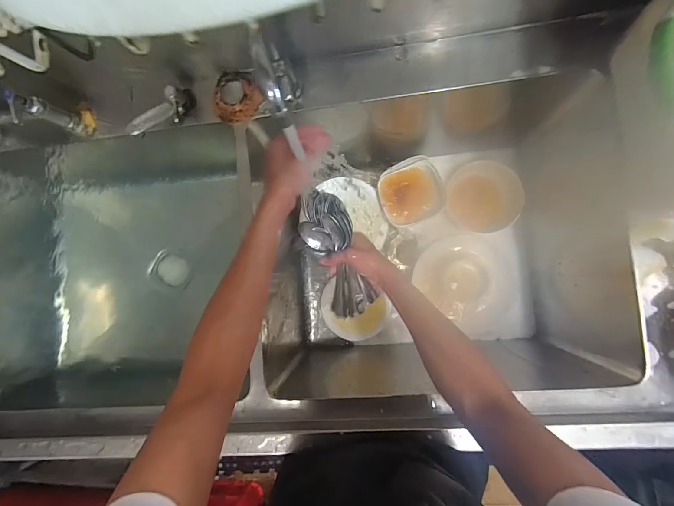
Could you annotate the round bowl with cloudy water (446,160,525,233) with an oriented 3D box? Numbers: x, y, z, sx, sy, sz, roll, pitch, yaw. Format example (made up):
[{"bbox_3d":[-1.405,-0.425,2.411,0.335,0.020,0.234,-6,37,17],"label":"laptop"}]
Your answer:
[{"bbox_3d":[0.385,-0.144,0.836,0.177,0.049,0.173,0,87,6],"label":"round bowl with cloudy water"}]

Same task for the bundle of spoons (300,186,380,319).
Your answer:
[{"bbox_3d":[-0.002,0.002,0.572,0.089,0.044,0.230,-19,97,5],"label":"bundle of spoons"}]

